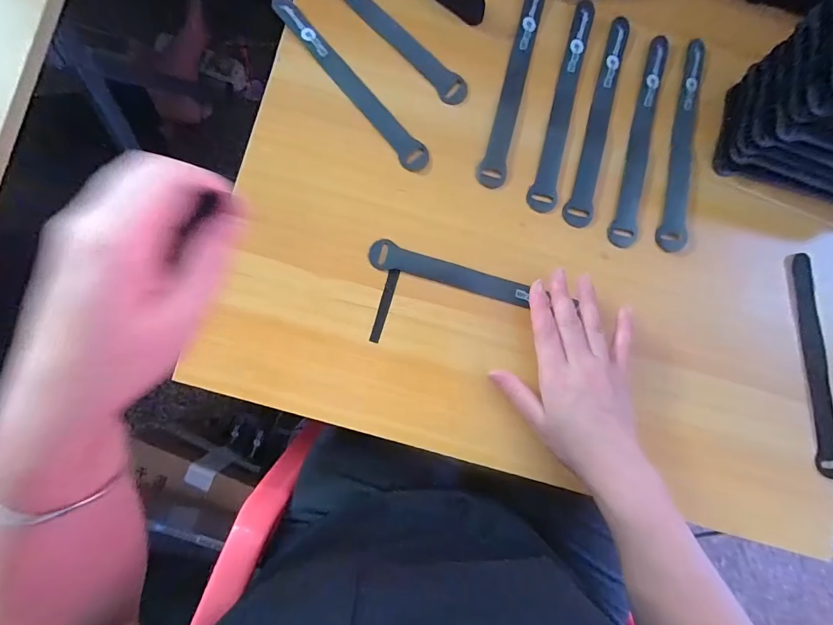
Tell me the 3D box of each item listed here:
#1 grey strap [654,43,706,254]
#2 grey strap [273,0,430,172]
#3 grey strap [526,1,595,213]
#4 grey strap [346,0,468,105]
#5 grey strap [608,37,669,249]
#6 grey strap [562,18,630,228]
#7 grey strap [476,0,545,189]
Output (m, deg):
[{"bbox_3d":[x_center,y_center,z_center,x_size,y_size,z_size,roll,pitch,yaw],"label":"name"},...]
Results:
[{"bbox_3d":[0.247,-0.156,0.360,0.022,0.005,0.201,12,83,-2],"label":"grey strap"},{"bbox_3d":[-0.062,-0.208,0.352,0.024,0.006,0.205,-40,87,-7],"label":"grey strap"},{"bbox_3d":[0.136,-0.193,0.362,0.023,0.004,0.210,15,83,-2],"label":"grey strap"},{"bbox_3d":[-0.030,-0.270,0.363,0.023,0.004,0.203,-44,88,-7],"label":"grey strap"},{"bbox_3d":[0.207,-0.160,0.362,0.023,0.005,0.206,14,83,1],"label":"grey strap"},{"bbox_3d":[0.168,-0.179,0.361,0.023,0.004,0.209,15,83,-2],"label":"grey strap"},{"bbox_3d":[0.091,-0.215,0.363,0.023,0.004,0.211,15,83,-2],"label":"grey strap"}]

